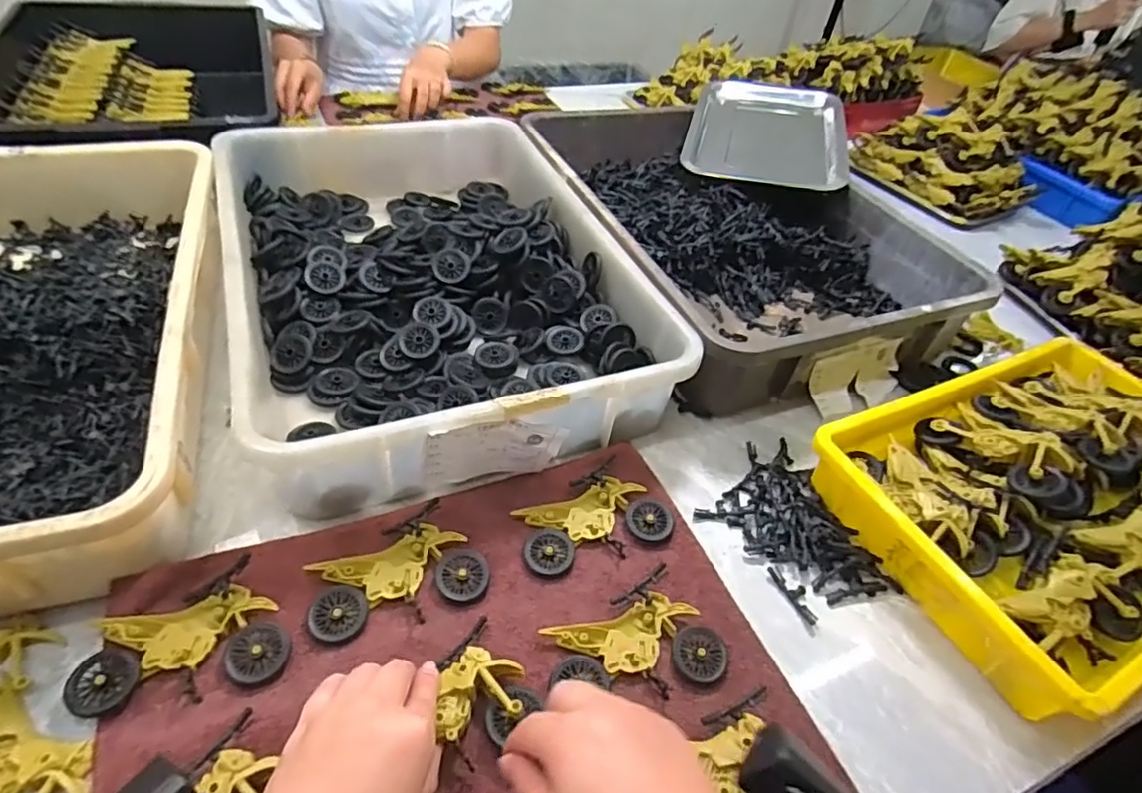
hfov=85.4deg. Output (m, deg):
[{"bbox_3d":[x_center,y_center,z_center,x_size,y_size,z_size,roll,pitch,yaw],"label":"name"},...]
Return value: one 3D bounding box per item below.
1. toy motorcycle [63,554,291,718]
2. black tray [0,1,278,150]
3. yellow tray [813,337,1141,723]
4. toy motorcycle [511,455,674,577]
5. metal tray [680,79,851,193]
[{"bbox_3d":[-0.241,0.155,0.381,0.112,0.018,0.077,-19,50,-25],"label":"toy motorcycle"},{"bbox_3d":[-0.593,-0.428,0.857,0.338,0.085,0.536,-10,47,-18],"label":"black tray"},{"bbox_3d":[0.413,0.079,0.521,0.367,0.073,0.240,-16,49,-23],"label":"yellow tray"},{"bbox_3d":[0.015,0.095,0.483,0.114,0.011,0.074,-19,50,-25],"label":"toy motorcycle"},{"bbox_3d":[0.278,-0.369,0.876,0.205,0.045,0.298,11,50,11],"label":"metal tray"}]

